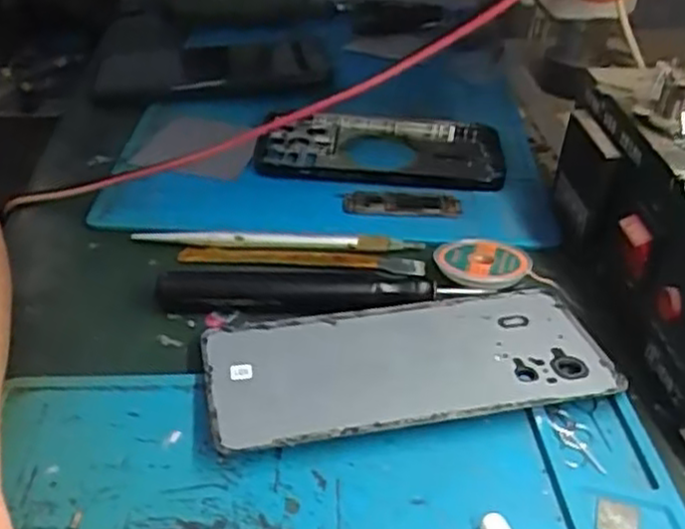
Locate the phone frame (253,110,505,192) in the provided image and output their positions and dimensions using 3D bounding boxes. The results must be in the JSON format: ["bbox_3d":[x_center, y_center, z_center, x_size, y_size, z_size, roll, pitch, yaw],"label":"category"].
[{"bbox_3d":[0.023,-0.069,0.457,0.146,0.016,0.073,6,36,4],"label":"phone frame"}]

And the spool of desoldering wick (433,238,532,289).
[{"bbox_3d":[0.066,-0.001,0.357,0.038,0.011,0.040,2,36,-1],"label":"spool of desoldering wick"}]

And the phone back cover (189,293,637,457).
[{"bbox_3d":[0.025,0.039,0.306,0.158,0.012,0.072,-5,36,-12],"label":"phone back cover"}]

